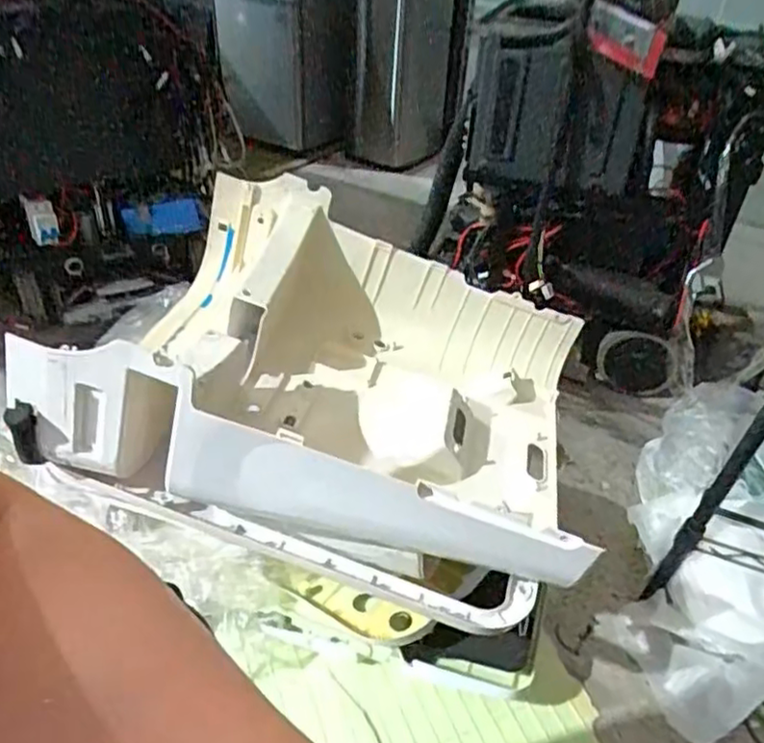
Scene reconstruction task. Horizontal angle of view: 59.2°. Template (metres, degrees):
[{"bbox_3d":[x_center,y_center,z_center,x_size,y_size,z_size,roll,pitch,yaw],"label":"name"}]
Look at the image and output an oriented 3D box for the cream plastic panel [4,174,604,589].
[{"bbox_3d":[-0.037,-0.013,0.811,0.553,0.242,0.466,7,37,4],"label":"cream plastic panel"}]

